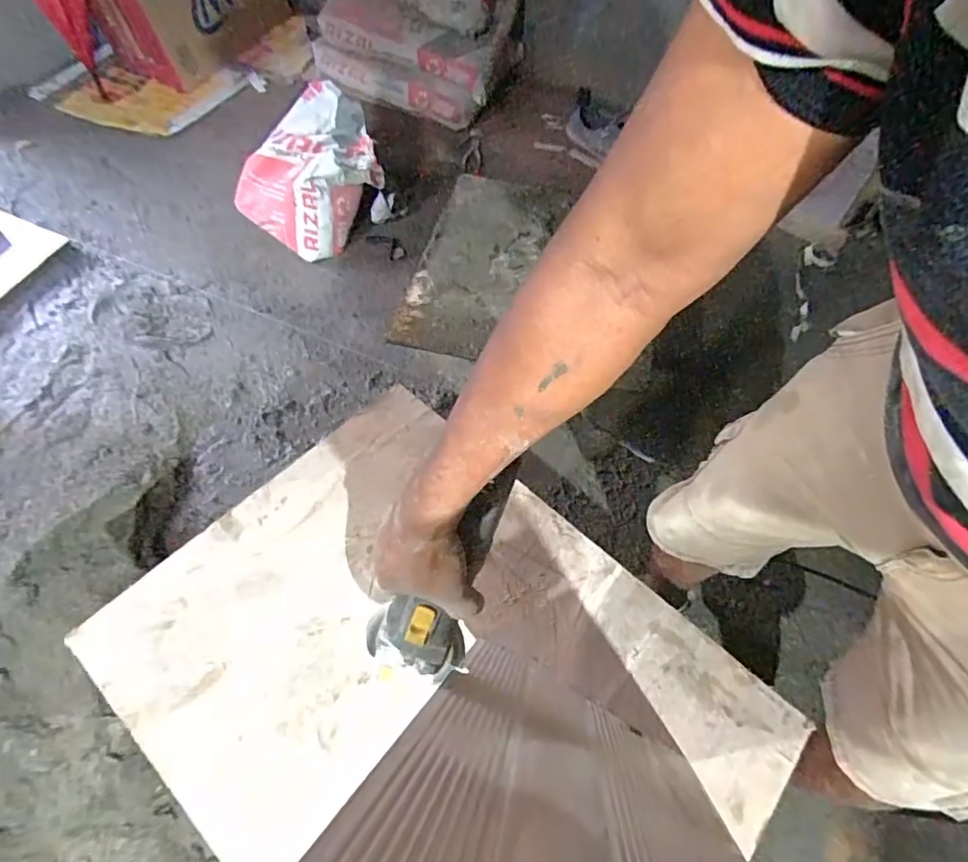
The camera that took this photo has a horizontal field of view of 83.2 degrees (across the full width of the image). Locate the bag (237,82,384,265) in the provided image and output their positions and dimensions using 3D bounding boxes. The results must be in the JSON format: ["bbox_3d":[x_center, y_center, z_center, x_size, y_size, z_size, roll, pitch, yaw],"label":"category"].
[{"bbox_3d":[-0.468,-0.698,1.479,0.306,0.288,0.322,35,63,13],"label":"bag"}]

